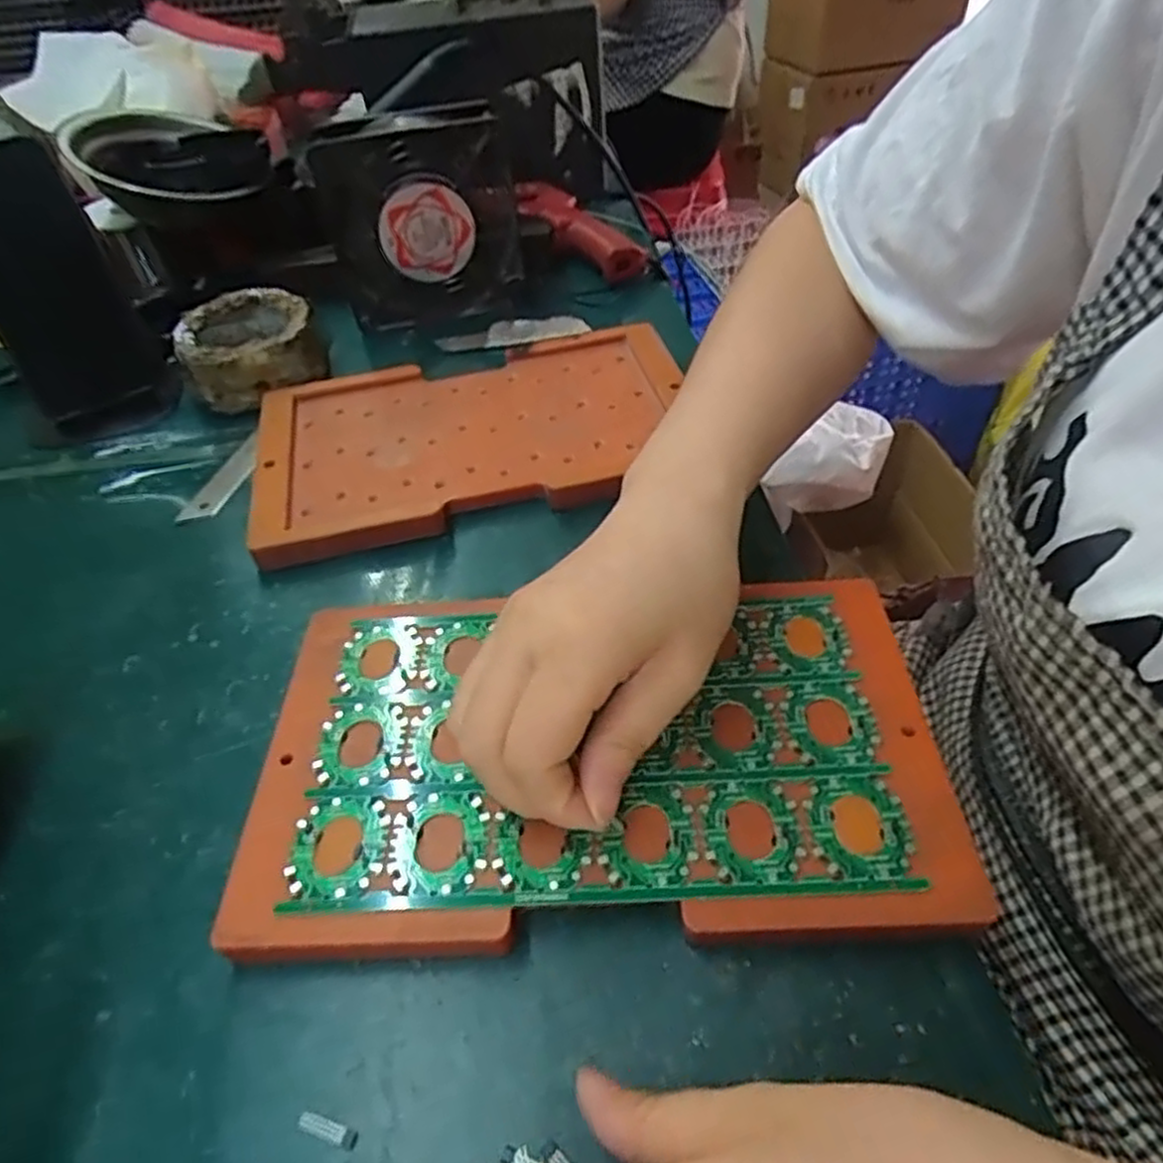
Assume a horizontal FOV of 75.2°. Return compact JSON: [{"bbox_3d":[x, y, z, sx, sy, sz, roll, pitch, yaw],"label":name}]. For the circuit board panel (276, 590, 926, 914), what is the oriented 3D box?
[{"bbox_3d":[0.004,0.056,0.275,0.199,0.006,0.118,-4,48,3],"label":"circuit board panel"}]

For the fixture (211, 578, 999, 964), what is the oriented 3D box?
[{"bbox_3d":[0.004,0.060,0.277,0.236,0.017,0.139,-4,48,3],"label":"fixture"}]

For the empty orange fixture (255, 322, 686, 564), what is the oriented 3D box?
[{"bbox_3d":[-0.058,-0.087,0.419,0.235,0.014,0.144,-15,48,-7],"label":"empty orange fixture"}]

